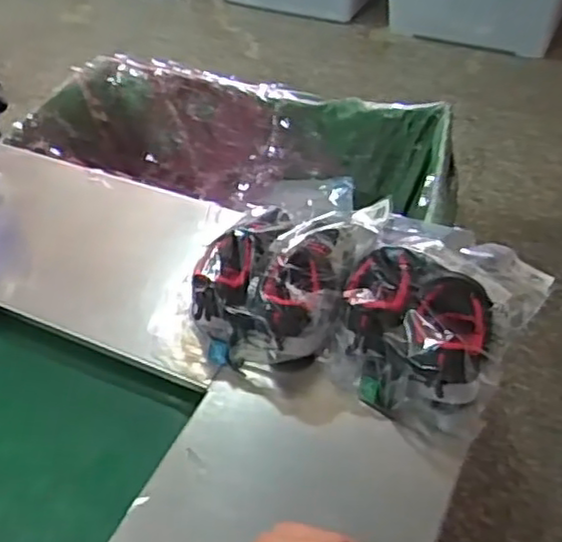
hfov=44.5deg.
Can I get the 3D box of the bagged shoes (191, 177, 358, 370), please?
[{"bbox_3d":[-0.003,-0.005,0.710,0.169,0.085,0.199,6,47,11],"label":"bagged shoes"}]

